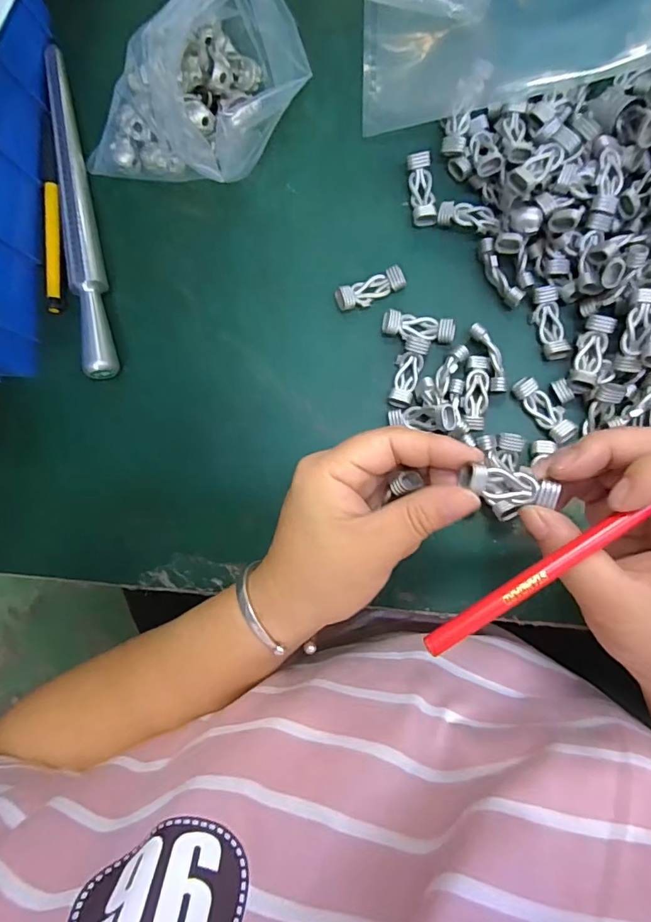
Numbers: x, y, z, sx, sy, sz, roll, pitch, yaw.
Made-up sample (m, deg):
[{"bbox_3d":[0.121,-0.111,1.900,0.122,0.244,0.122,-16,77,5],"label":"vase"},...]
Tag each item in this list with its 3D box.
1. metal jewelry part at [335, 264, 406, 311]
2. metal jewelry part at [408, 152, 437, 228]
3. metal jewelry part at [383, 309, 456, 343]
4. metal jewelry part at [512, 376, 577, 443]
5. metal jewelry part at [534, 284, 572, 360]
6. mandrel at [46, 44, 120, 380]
[{"bbox_3d":[0.029,-0.112,0.314,0.045,0.013,0.015,-24,85,5],"label":"metal jewelry part"},{"bbox_3d":[0.063,-0.176,0.314,0.015,0.013,0.043,-6,86,6],"label":"metal jewelry part"},{"bbox_3d":[0.060,-0.086,0.310,0.045,0.009,0.016,6,88,7],"label":"metal jewelry part"},{"bbox_3d":[0.136,-0.032,0.299,0.016,0.009,0.045,-37,84,4],"label":"metal jewelry part"},{"bbox_3d":[0.141,-0.087,0.303,0.015,0.008,0.045,-13,86,6],"label":"metal jewelry part"},{"bbox_3d":[-0.169,-0.173,0.334,0.018,0.026,0.235,-10,86,6],"label":"mandrel"}]

